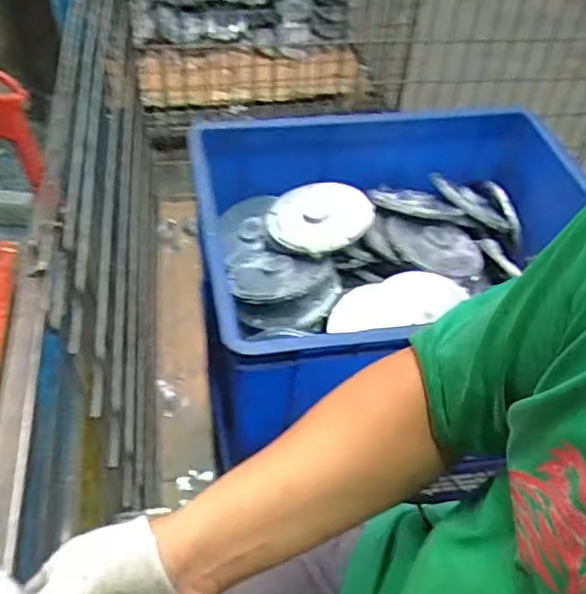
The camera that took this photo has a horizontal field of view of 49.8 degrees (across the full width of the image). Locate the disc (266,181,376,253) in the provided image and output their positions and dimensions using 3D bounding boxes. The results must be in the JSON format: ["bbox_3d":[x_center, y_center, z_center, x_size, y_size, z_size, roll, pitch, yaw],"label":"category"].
[{"bbox_3d":[0.040,-0.120,0.897,0.129,0.015,0.148,24,51,17],"label":"disc"}]

